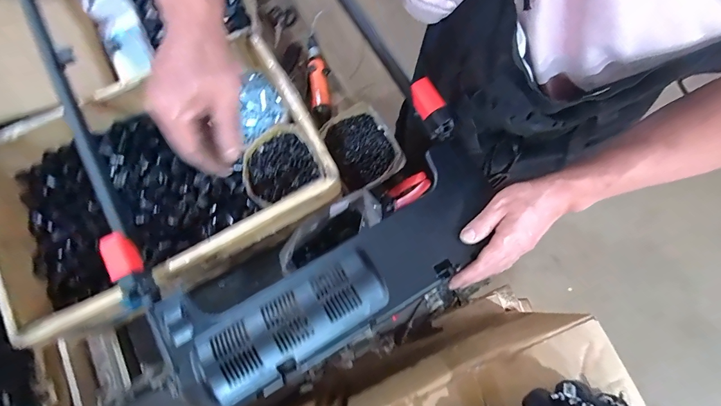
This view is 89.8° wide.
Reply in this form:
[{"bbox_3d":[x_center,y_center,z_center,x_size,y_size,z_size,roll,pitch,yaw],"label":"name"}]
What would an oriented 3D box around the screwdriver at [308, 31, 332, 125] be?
[{"bbox_3d":[-0.099,-0.291,0.851,0.050,0.049,0.223,-7,74,-2],"label":"screwdriver"}]

